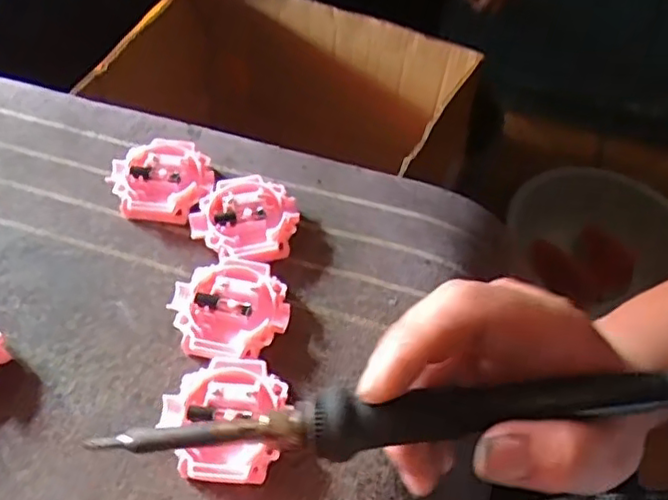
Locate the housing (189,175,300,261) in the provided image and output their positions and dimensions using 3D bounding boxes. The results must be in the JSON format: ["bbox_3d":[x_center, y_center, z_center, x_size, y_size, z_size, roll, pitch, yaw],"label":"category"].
[{"bbox_3d":[-0.046,-0.015,0.335,0.051,0.018,0.051,3,59,-6],"label":"housing"}]

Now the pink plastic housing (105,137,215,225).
[{"bbox_3d":[-0.095,-0.039,0.348,0.054,0.015,0.048,4,54,0],"label":"pink plastic housing"}]

